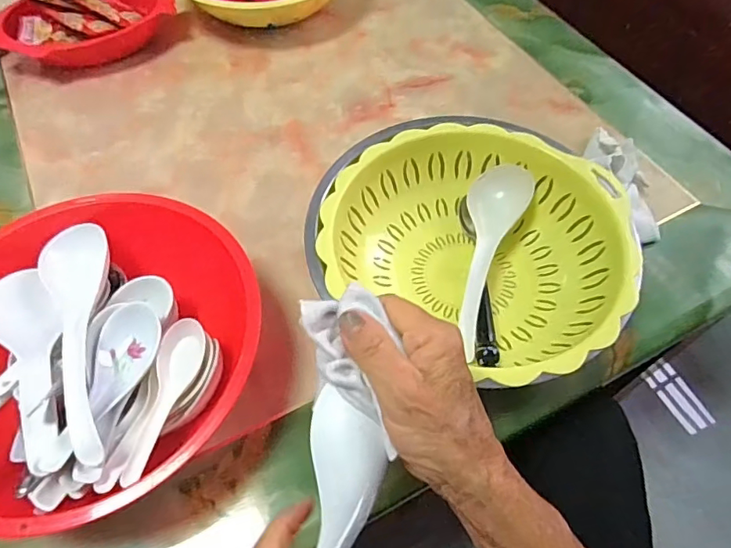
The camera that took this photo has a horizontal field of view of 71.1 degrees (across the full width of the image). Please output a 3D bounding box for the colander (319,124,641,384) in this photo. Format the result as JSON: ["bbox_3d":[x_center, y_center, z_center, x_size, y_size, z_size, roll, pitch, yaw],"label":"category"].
[{"bbox_3d":[0.088,-0.020,0.440,0.251,0.070,0.242,24,61,13],"label":"colander"}]

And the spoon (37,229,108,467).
[{"bbox_3d":[-0.207,0.039,0.366,0.050,0.024,0.198,-18,60,-12],"label":"spoon"}]

